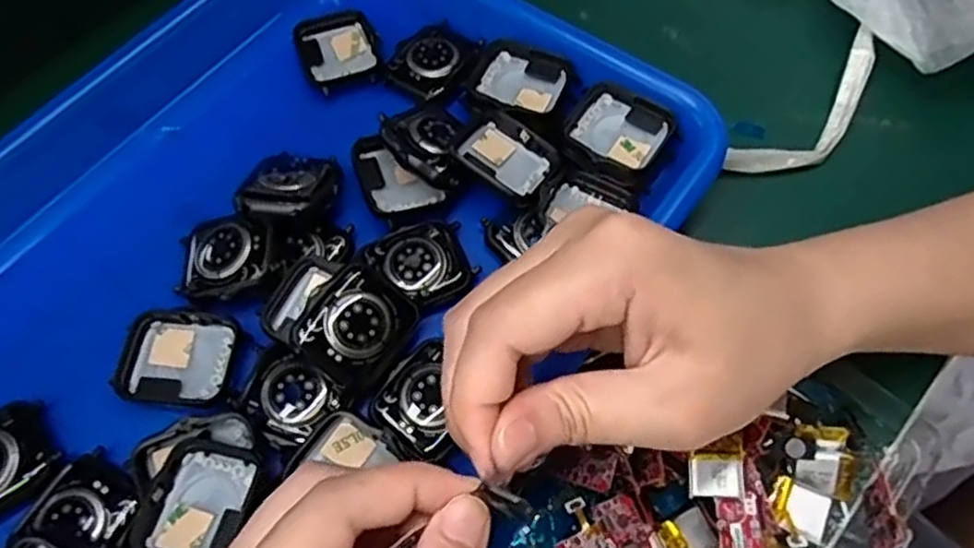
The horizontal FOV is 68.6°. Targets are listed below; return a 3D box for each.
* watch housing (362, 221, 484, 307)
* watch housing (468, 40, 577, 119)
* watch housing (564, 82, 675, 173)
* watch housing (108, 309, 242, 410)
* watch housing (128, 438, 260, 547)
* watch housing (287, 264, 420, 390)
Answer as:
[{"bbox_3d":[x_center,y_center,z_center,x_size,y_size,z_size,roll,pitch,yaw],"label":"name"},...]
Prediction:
[{"bbox_3d":[-0.026,-0.005,0.285,0.039,0.006,0.036,-25,65,-10],"label":"watch housing"},{"bbox_3d":[0.015,-0.086,0.320,0.040,0.007,0.038,23,67,13],"label":"watch housing"},{"bbox_3d":[0.056,-0.062,0.308,0.040,0.008,0.036,31,69,16],"label":"watch housing"},{"bbox_3d":[-0.117,0.032,0.271,0.042,0.009,0.036,5,64,4],"label":"watch housing"},{"bbox_3d":[-0.098,0.077,0.241,0.032,0.007,0.041,21,66,12],"label":"watch housing"},{"bbox_3d":[-0.048,0.019,0.264,0.037,0.011,0.042,39,68,-6],"label":"watch housing"}]

